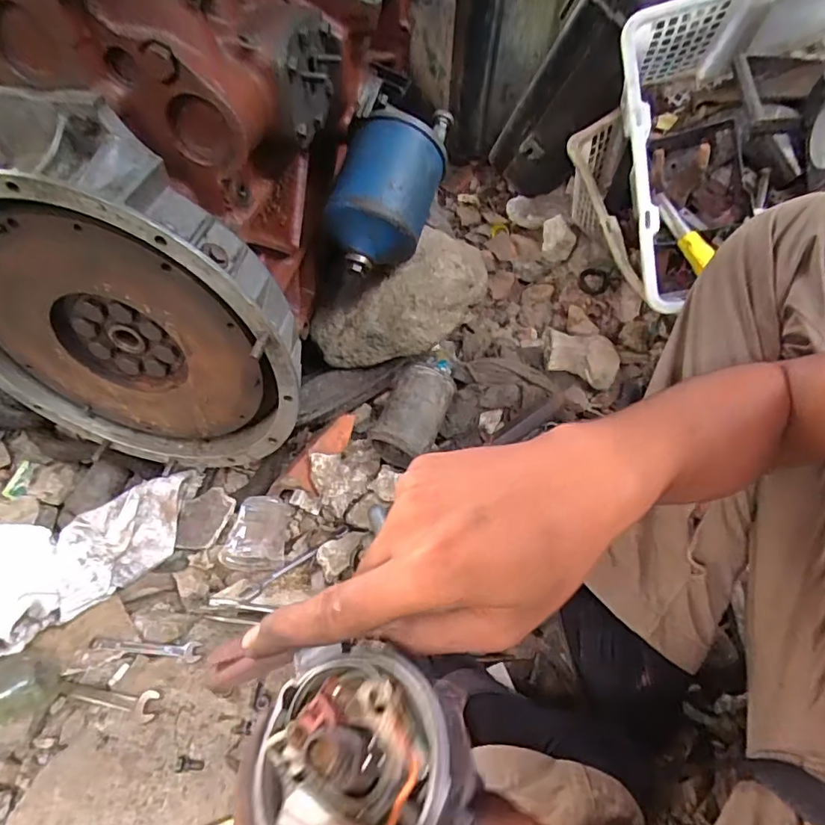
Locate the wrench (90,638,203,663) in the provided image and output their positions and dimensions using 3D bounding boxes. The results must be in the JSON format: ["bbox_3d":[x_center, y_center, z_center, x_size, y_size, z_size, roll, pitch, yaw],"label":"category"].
[{"bbox_3d":[-0.300,0.264,0.604,0.125,0.007,0.021,5,54,2],"label":"wrench"}]

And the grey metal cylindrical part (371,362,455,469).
[{"bbox_3d":[0.004,0.009,0.719,0.073,0.091,0.122,20,57,17],"label":"grey metal cylindrical part"}]

